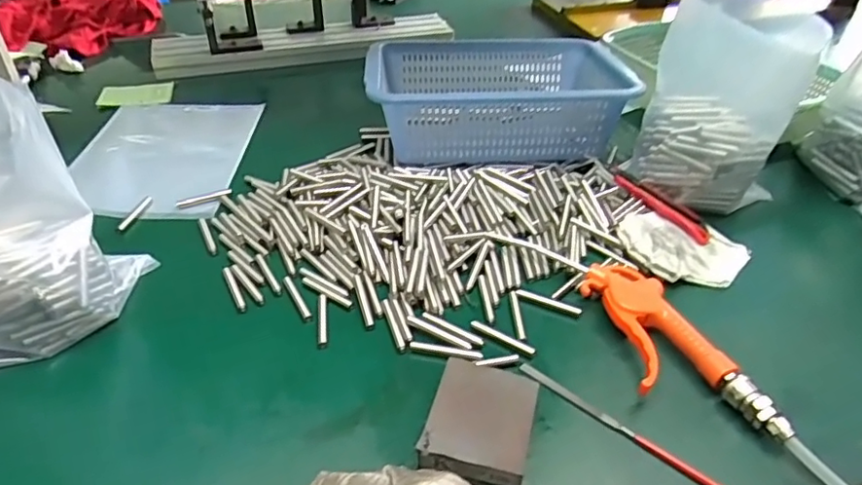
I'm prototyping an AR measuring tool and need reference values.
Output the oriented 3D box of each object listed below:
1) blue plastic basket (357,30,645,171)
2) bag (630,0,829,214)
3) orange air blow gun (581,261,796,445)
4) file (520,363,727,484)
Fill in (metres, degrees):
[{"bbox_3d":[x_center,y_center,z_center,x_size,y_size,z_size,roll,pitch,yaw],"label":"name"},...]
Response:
[{"bbox_3d":[0.075,-0.184,0.727,0.299,0.086,0.220,3,37,1],"label":"blue plastic basket"},{"bbox_3d":[0.295,-0.145,0.590,0.137,0.181,0.112,14,38,17],"label":"bag"},{"bbox_3d":[0.178,0.082,0.457,0.075,0.031,0.186,-9,38,-14],"label":"orange air blow gun"},{"bbox_3d":[0.132,0.131,0.418,0.158,0.007,0.010,28,44,31],"label":"file"}]

